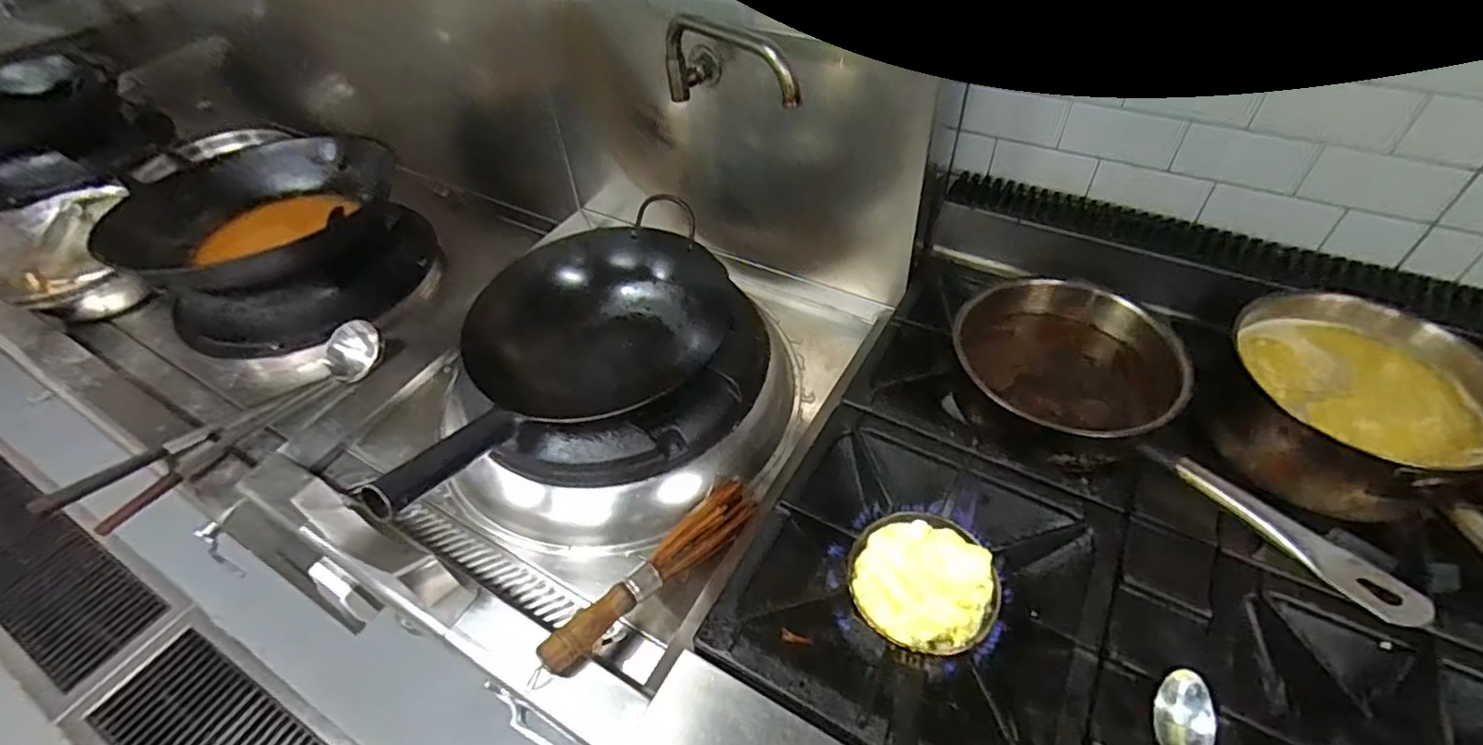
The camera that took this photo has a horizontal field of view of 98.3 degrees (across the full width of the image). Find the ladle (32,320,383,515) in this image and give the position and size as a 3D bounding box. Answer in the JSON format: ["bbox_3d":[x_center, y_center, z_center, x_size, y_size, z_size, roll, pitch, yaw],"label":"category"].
[{"bbox_3d":[-0.709,0.063,0.897,0.093,0.057,0.431,33,55,29],"label":"ladle"}]

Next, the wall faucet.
[{"bbox_3d":[-0.025,-0.345,0.709,0.096,0.096,0.248,-29,38,-23],"label":"wall faucet"}]

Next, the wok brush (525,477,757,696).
[{"bbox_3d":[-0.091,0.208,0.660,0.057,0.047,0.285,31,55,28],"label":"wok brush"}]

